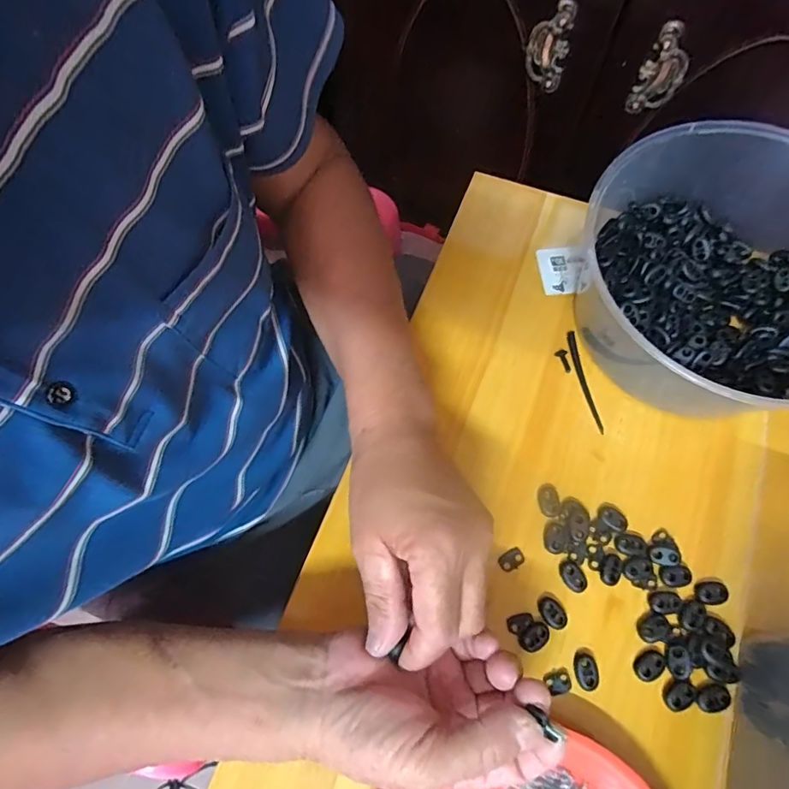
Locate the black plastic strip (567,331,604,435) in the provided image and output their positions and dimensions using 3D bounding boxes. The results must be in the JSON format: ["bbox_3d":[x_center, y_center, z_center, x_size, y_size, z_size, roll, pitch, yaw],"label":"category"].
[{"bbox_3d":[0.158,-0.011,0.404,0.008,0.006,0.090,-10,70,-2],"label":"black plastic strip"}]

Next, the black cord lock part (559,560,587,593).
[{"bbox_3d":[0.127,0.129,0.345,0.015,0.005,0.022,-33,72,-11],"label":"black cord lock part"}]

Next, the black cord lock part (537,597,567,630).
[{"bbox_3d":[0.110,0.152,0.337,0.015,0.005,0.021,-36,73,-11],"label":"black cord lock part"}]

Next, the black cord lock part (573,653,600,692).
[{"bbox_3d":[0.128,0.186,0.324,0.015,0.005,0.022,-8,69,-2],"label":"black cord lock part"}]

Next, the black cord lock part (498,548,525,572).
[{"bbox_3d":[0.085,0.120,0.352,0.018,0.004,0.013,-29,71,-9],"label":"black cord lock part"}]

